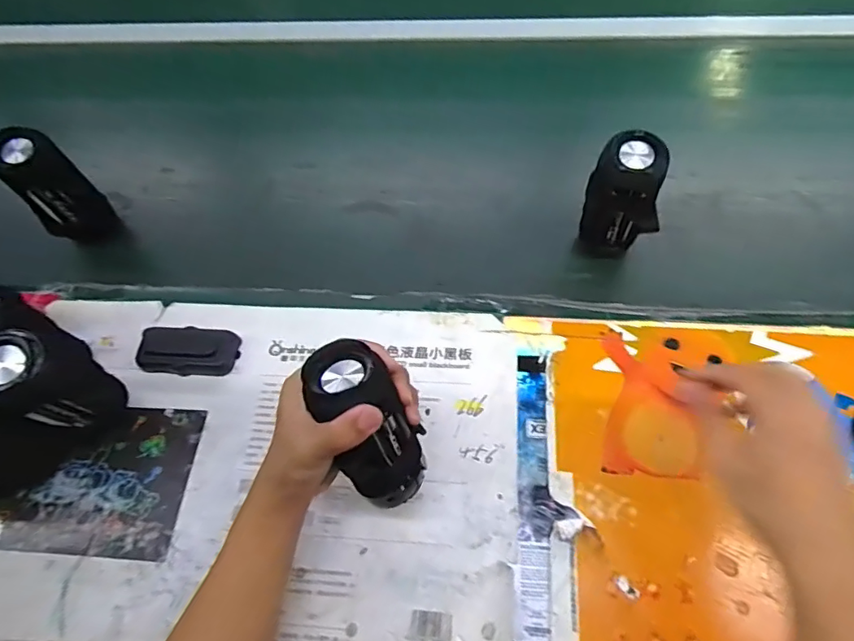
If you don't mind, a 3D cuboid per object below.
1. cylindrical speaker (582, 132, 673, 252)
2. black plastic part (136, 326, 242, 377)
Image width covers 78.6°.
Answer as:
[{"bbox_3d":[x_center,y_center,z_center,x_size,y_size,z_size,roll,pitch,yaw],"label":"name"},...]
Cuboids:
[{"bbox_3d":[0.208,-0.129,0.555,0.060,0.125,0.068,-23,63,-8],"label":"cylindrical speaker"},{"bbox_3d":[-0.264,0.033,0.574,0.104,0.013,0.053,5,62,6],"label":"black plastic part"}]

